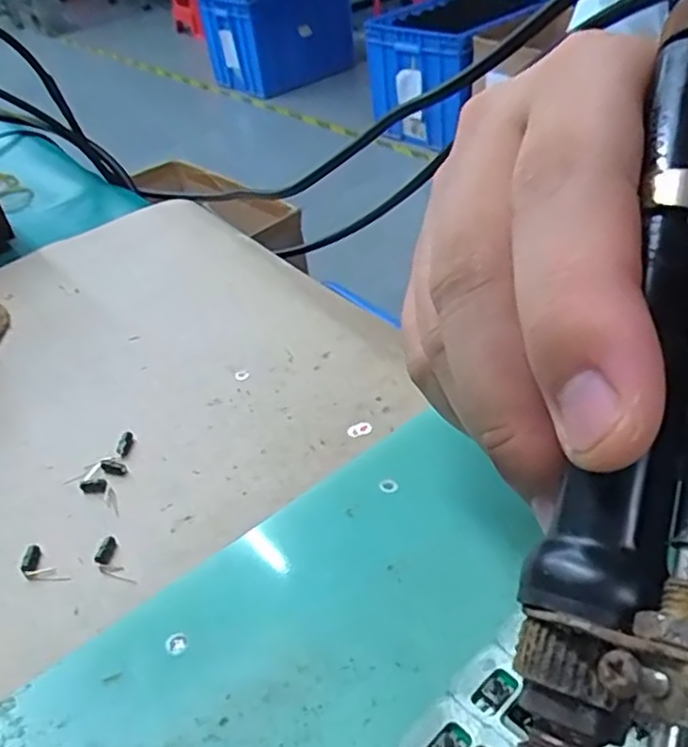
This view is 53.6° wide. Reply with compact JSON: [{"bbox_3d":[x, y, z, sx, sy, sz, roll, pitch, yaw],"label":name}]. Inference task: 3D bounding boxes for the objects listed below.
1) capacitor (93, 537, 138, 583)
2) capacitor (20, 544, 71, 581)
[{"bbox_3d":[-0.074,0.059,0.216,0.008,0.004,0.020,-25,43,-23],"label":"capacitor"},{"bbox_3d":[-0.097,0.062,0.217,0.021,0.004,0.009,26,48,33],"label":"capacitor"}]

